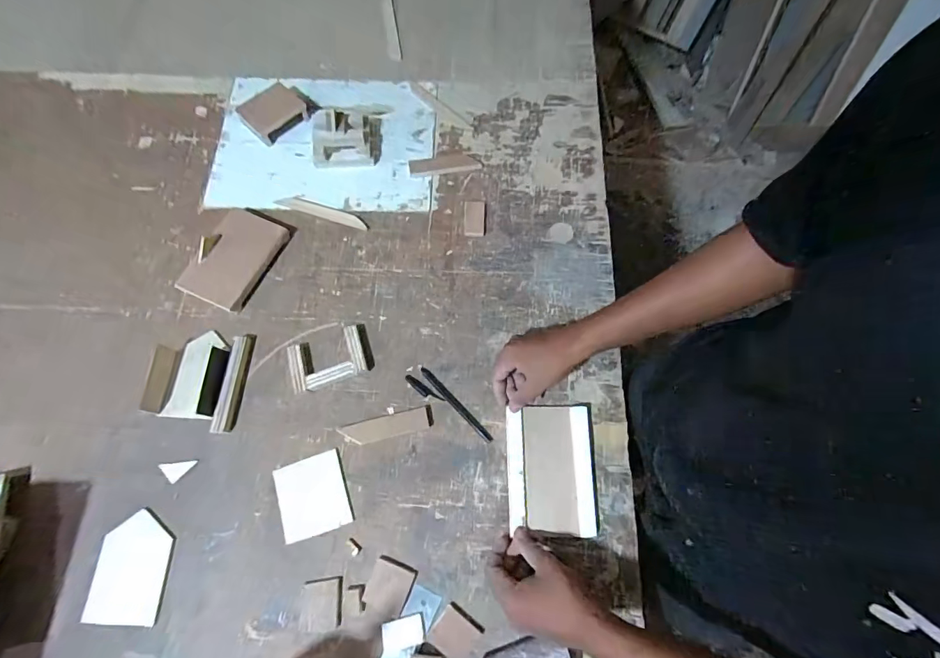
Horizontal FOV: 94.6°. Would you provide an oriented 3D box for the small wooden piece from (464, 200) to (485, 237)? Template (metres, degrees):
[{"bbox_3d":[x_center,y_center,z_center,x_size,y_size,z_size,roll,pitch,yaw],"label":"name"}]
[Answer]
[{"bbox_3d":[0.007,-0.177,0.691,0.032,0.004,0.065,1,71,0],"label":"small wooden piece"}]

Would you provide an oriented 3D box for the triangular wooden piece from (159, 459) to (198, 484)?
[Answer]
[{"bbox_3d":[-0.382,0.187,0.567,0.049,0.004,0.025,-8,71,-3],"label":"triangular wooden piece"}]

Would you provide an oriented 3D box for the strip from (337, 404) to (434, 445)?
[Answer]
[{"bbox_3d":[-0.111,0.129,0.582,0.120,0.004,0.031,-14,72,-6],"label":"strip"}]

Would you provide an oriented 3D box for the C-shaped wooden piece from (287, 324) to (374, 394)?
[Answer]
[{"bbox_3d":[-0.197,0.040,0.611,0.111,0.014,0.071,-20,73,-7],"label":"C-shaped wooden piece"}]

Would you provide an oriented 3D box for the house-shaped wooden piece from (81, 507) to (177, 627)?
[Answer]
[{"bbox_3d":[-0.416,0.294,0.536,0.084,0.010,0.121,3,71,0],"label":"house-shaped wooden piece"}]

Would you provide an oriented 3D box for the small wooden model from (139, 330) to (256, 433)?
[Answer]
[{"bbox_3d":[-0.367,0.065,0.592,0.116,0.035,0.129,7,71,2],"label":"small wooden model"}]

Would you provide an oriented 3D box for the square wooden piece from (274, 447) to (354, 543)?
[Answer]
[{"bbox_3d":[-0.202,0.214,0.559,0.087,0.004,0.092,-17,72,-7],"label":"square wooden piece"}]

